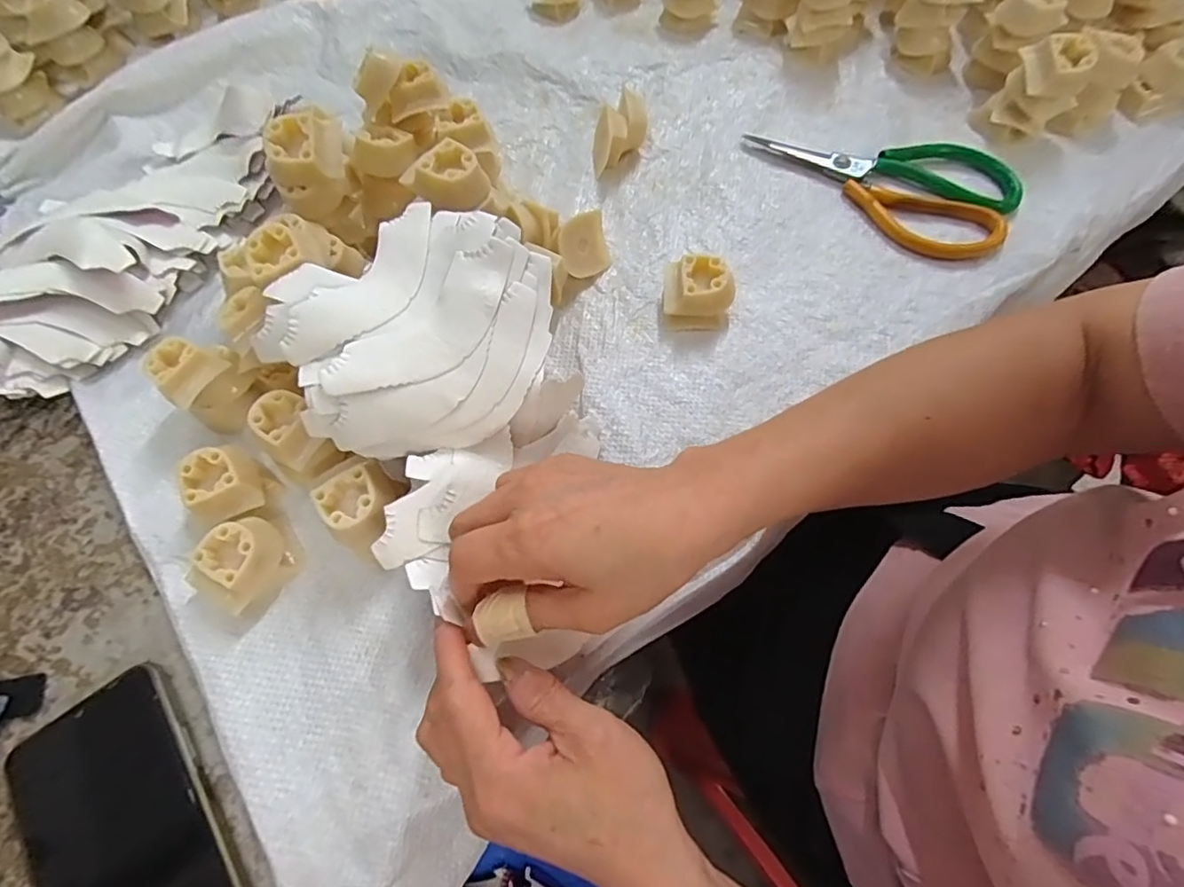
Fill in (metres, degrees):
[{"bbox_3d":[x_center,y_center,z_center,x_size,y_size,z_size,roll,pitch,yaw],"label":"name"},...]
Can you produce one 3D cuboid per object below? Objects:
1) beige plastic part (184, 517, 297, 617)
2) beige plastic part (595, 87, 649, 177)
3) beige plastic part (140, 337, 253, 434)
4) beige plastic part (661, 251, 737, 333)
[{"bbox_3d":[-0.189,0.064,0.315,0.033,0.032,0.044,27,70,15],"label":"beige plastic part"},{"bbox_3d":[0.021,-0.235,0.438,0.039,0.036,0.047,0,65,3],"label":"beige plastic part"},{"bbox_3d":[-0.236,-0.038,0.357,0.048,0.044,0.042,32,71,16],"label":"beige plastic part"},{"bbox_3d":[0.069,-0.098,0.377,0.044,0.035,0.037,2,65,4],"label":"beige plastic part"}]

